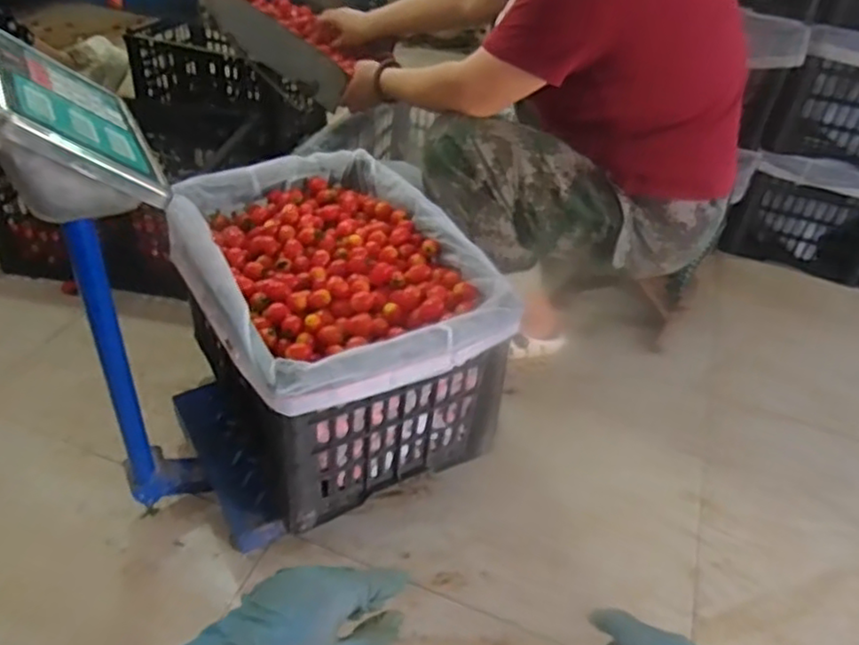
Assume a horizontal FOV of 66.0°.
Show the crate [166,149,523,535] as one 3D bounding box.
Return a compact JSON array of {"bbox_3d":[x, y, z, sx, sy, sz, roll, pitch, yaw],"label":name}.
[{"bbox_3d":[-0.146,-0.004,0.987,0.350,0.279,0.482,-19,46,-28],"label":"crate"}]

